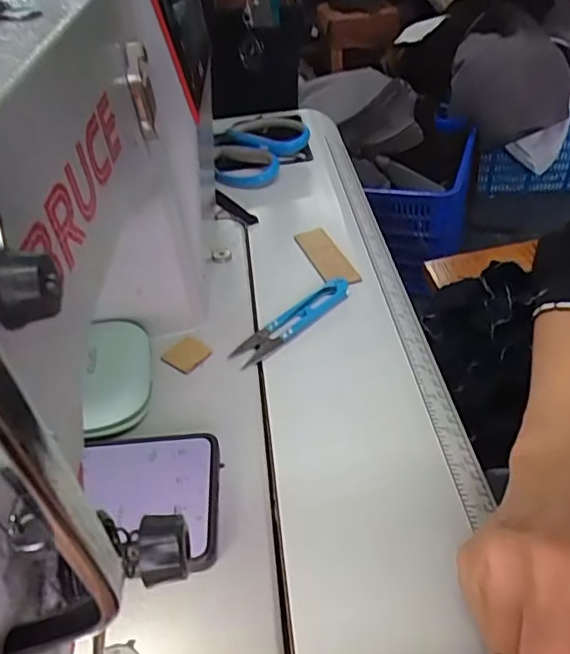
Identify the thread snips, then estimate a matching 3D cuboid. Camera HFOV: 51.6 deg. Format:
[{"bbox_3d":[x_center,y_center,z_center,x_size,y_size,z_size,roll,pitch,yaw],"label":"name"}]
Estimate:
[{"bbox_3d":[0.006,-0.005,0.402,0.099,0.012,0.021,-33,48,-26],"label":"thread snips"}]

